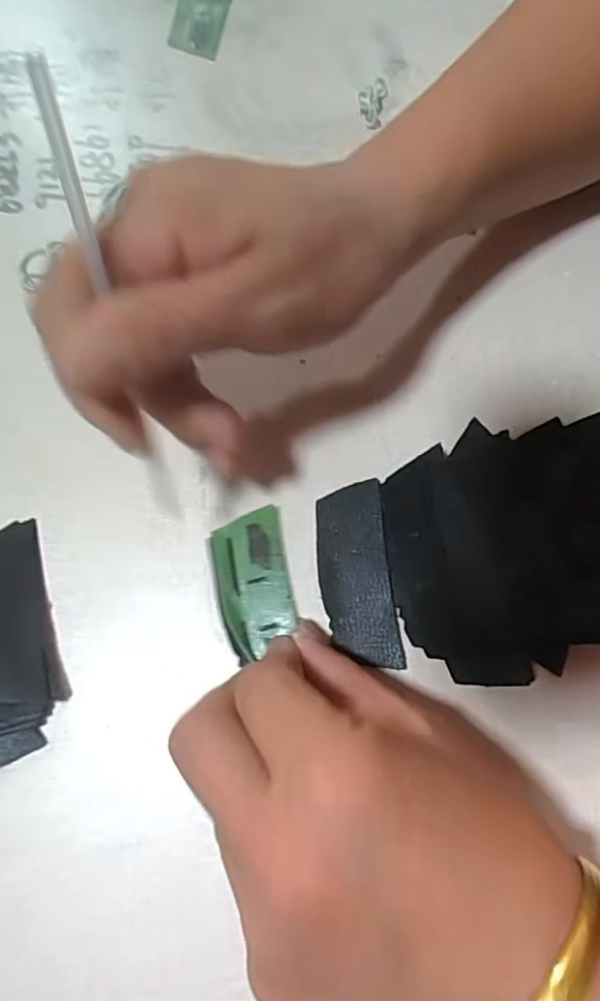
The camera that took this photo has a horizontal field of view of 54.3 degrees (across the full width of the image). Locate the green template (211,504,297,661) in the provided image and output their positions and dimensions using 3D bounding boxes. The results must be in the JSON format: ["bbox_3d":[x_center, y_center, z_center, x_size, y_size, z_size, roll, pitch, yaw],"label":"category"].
[{"bbox_3d":[-0.018,0.030,0.223,0.026,0.005,0.053,-10,73,-1],"label":"green template"}]

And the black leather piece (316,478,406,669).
[{"bbox_3d":[0.021,0.027,0.225,0.027,0.004,0.069,-6,73,0],"label":"black leather piece"}]

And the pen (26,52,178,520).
[{"bbox_3d":[-0.050,-0.044,0.161,0.006,0.124,0.008,-7,38,0],"label":"pen"}]

